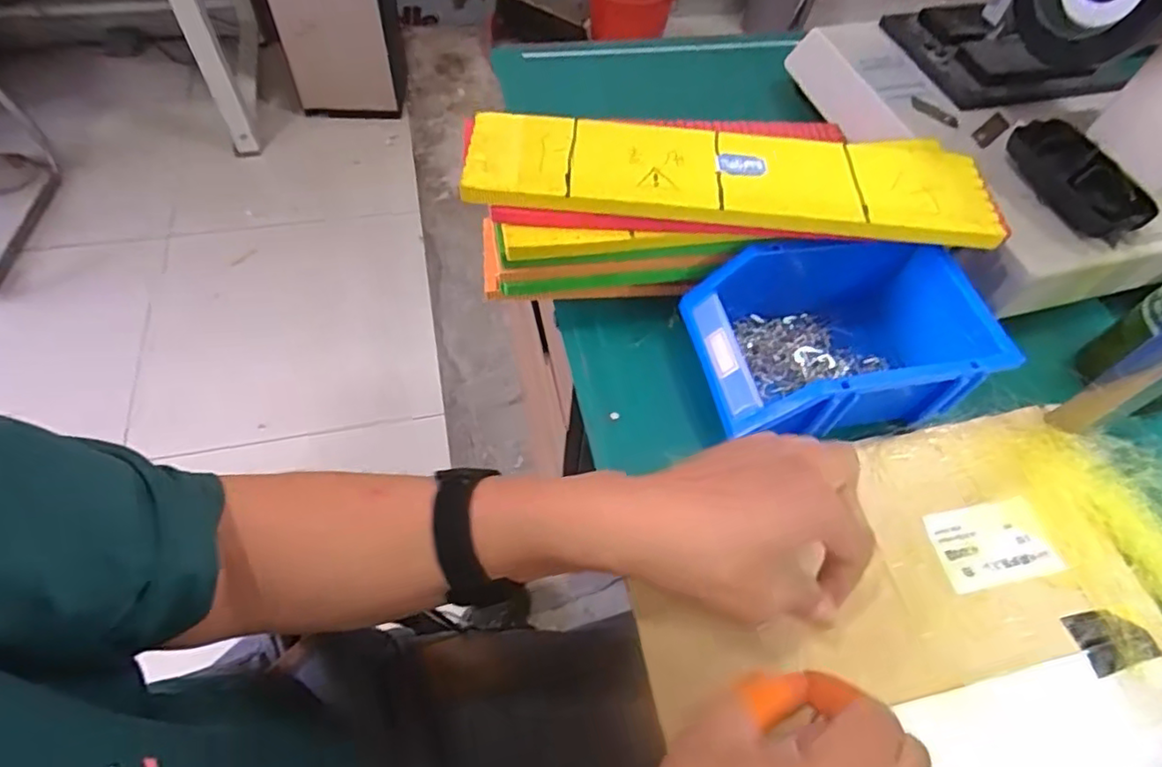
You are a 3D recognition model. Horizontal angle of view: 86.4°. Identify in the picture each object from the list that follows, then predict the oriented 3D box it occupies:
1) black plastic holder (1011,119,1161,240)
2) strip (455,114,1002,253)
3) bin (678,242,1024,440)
[{"bbox_3d":[0.380,-0.159,0.475,0.036,0.030,0.113,-15,60,-13],"label":"black plastic holder"},{"bbox_3d":[0.100,-0.140,0.422,0.345,0.024,0.091,3,58,-3],"label":"strip"},{"bbox_3d":[0.178,-0.029,0.432,0.182,0.080,0.123,-8,59,-10],"label":"bin"}]

